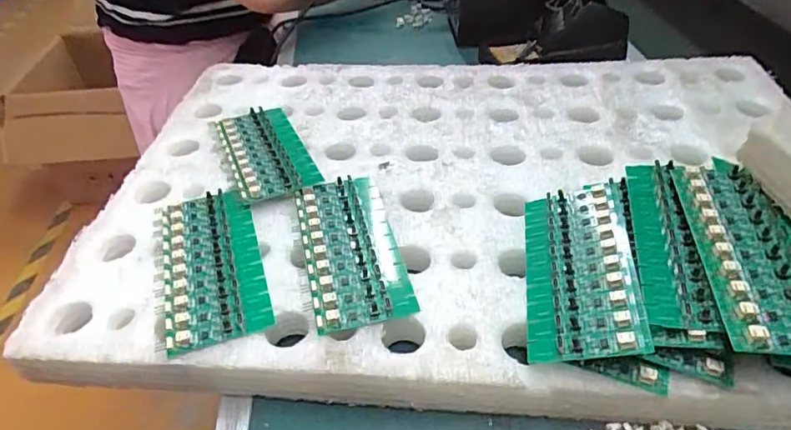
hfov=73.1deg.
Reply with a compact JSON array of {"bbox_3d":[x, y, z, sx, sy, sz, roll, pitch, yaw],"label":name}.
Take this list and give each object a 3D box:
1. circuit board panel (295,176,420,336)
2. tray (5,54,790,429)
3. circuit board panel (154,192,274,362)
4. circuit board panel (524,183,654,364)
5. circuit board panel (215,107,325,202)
[{"bbox_3d":[-0.031,0.019,0.362,0.062,0.011,0.131,-12,42,-8],"label":"circuit board panel"},{"bbox_3d":[0.047,-0.023,0.430,0.540,0.049,0.377,1,42,6],"label":"tray"},{"bbox_3d":[-0.125,0.030,0.357,0.066,0.009,0.132,-15,42,-11],"label":"circuit board panel"},{"bbox_3d":[0.111,0.029,0.327,0.062,0.007,0.135,-12,37,22],"label":"circuit board panel"},{"bbox_3d":[-0.110,-0.056,0.448,0.062,0.011,0.131,-19,43,-15],"label":"circuit board panel"}]

